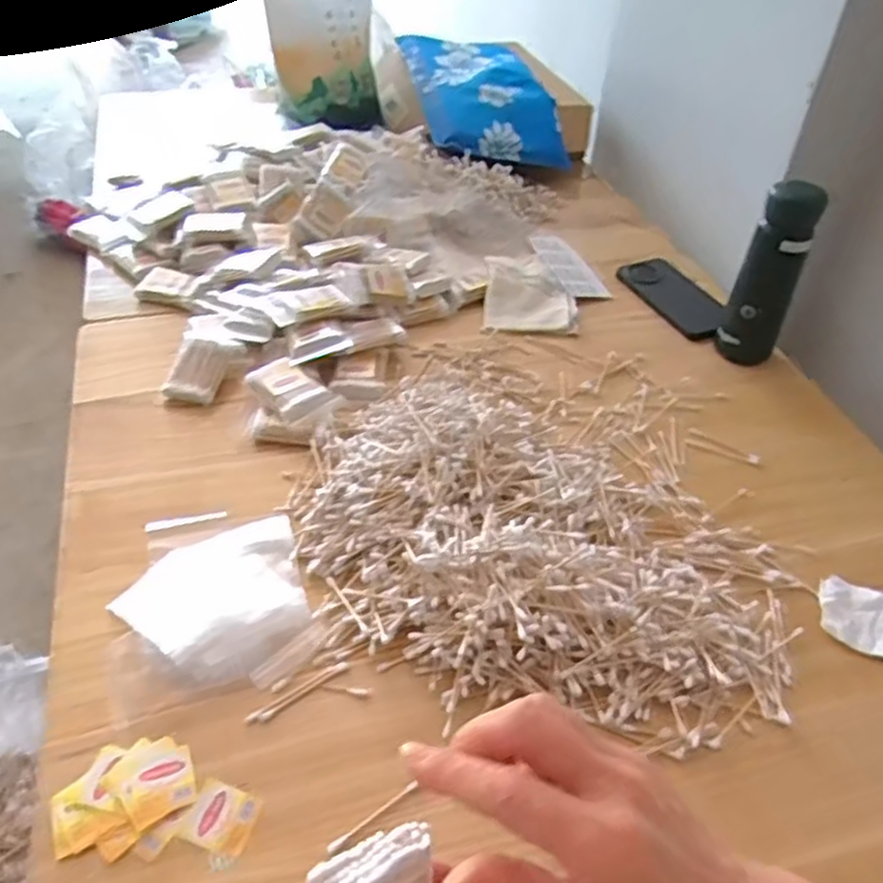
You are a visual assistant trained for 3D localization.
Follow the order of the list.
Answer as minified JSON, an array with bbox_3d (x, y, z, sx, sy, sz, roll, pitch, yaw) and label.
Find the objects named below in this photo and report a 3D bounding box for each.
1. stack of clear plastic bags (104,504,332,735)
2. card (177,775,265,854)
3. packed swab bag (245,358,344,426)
[{"bbox_3d":[-0.191,0.121,0.617,0.155,0.025,0.177,-14,46,-17],"label":"stack of clear plastic bags"},{"bbox_3d":[-0.144,0.246,0.502,0.045,0.004,0.037,15,44,13],"label":"card"},{"bbox_3d":[-0.149,-0.051,0.772,0.061,0.015,0.087,-33,66,-29],"label":"packed swab bag"}]

